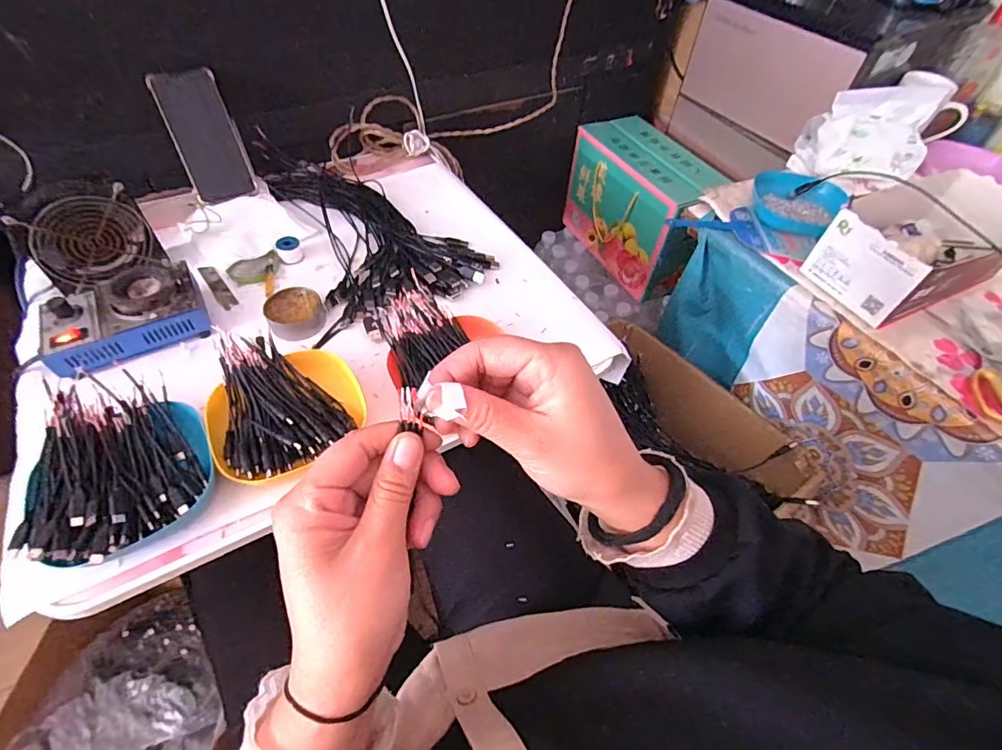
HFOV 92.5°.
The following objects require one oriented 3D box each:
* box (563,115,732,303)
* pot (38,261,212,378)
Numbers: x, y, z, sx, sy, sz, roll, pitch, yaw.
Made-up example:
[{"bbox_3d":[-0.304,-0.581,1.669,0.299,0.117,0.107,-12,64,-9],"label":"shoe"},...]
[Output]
[{"bbox_3d":[0.310,-0.364,1.052,0.161,0.235,0.347,-21,57,-18],"label":"box"},{"bbox_3d":[-0.408,-0.066,0.520,0.149,0.048,0.100,-24,58,-20],"label":"pot"}]

